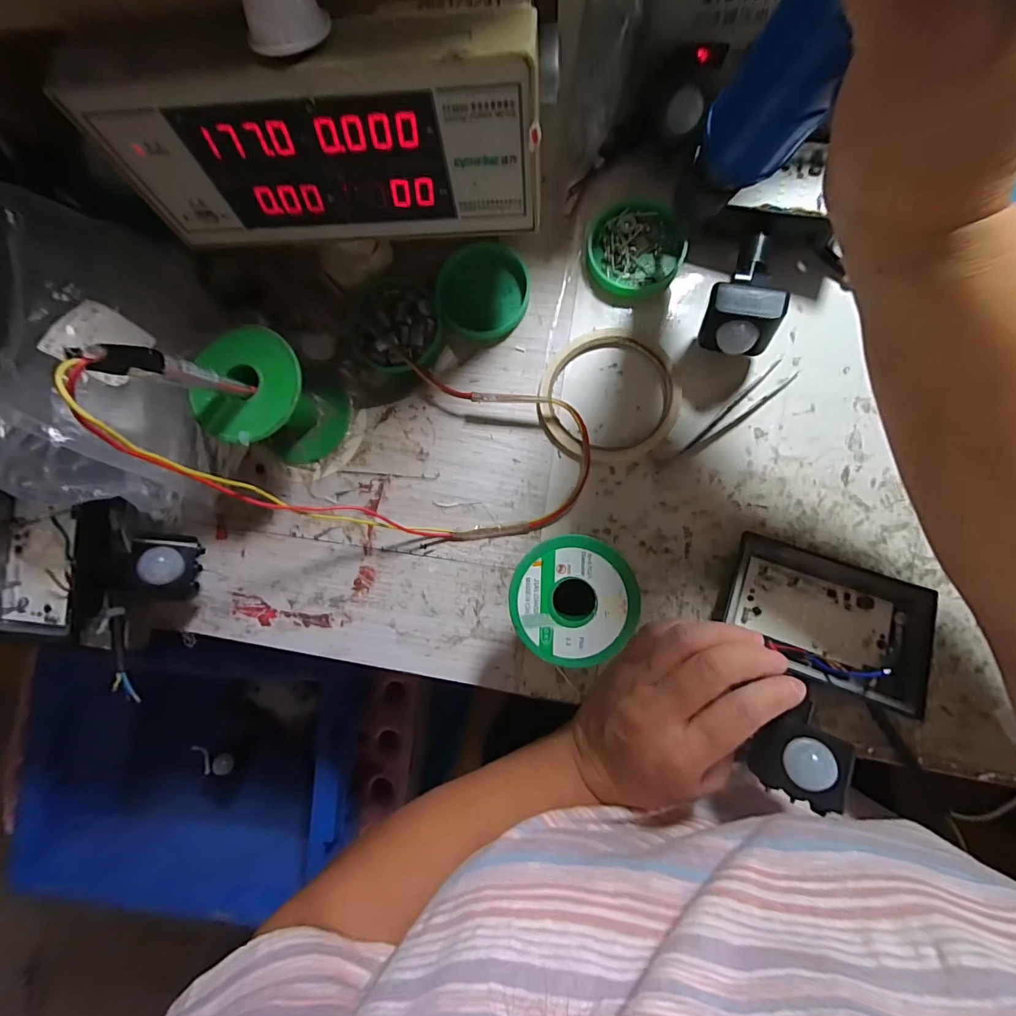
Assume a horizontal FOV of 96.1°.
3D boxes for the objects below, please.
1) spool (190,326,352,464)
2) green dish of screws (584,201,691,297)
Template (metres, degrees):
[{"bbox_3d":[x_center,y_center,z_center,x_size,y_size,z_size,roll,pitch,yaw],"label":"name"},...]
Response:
[{"bbox_3d":[-0.148,-0.068,0.296,0.056,0.075,0.067,22,90,5],"label":"spool"},{"bbox_3d":[0.087,-0.179,0.313,0.064,0.012,0.066,4,88,5],"label":"green dish of screws"}]

